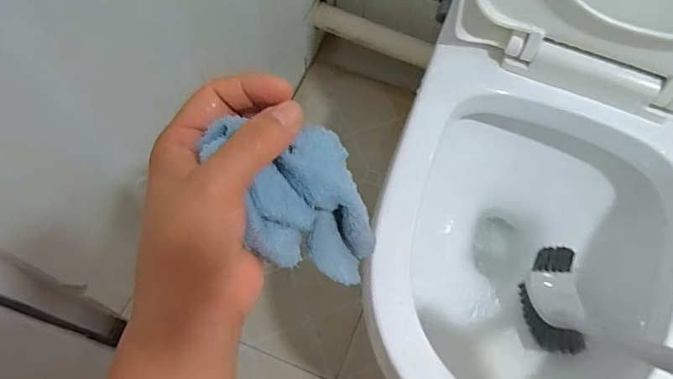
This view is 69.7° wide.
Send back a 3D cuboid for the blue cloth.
[{"bbox_3d":[-0.022,0.014,0.274,0.078,0.107,0.060,-5,63,-2],"label":"blue cloth"}]

